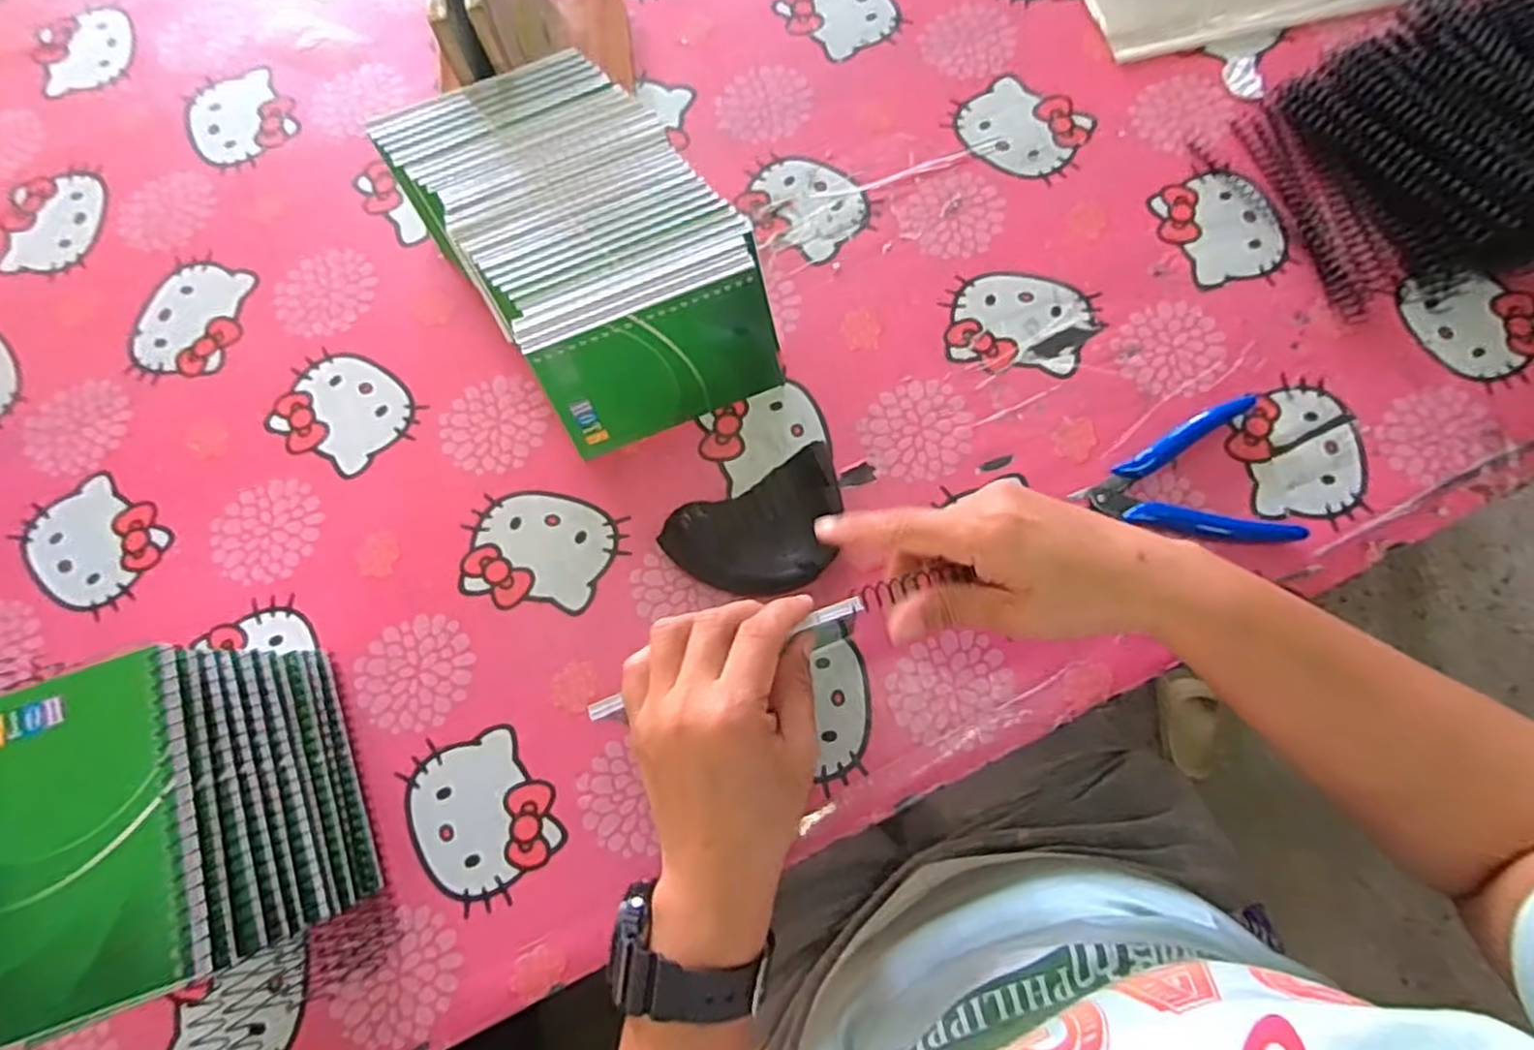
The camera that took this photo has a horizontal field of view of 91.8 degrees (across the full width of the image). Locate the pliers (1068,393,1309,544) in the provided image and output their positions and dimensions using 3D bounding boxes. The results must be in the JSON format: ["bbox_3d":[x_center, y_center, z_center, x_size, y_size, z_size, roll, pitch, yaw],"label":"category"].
[{"bbox_3d":[0.235,-0.027,0.421,0.110,0.013,0.087,-8,74,0],"label":"pliers"}]

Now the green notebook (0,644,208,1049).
[{"bbox_3d":[-0.271,0.123,0.292,0.082,0.011,0.129,-18,74,-3],"label":"green notebook"}]

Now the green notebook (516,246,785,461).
[{"bbox_3d":[-0.059,-0.093,0.424,0.129,0.083,0.011,-22,46,-3],"label":"green notebook"}]

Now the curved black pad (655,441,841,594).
[{"bbox_3d":[-0.003,0.007,0.416,0.101,0.030,0.066,-22,74,-5],"label":"curved black pad"}]

